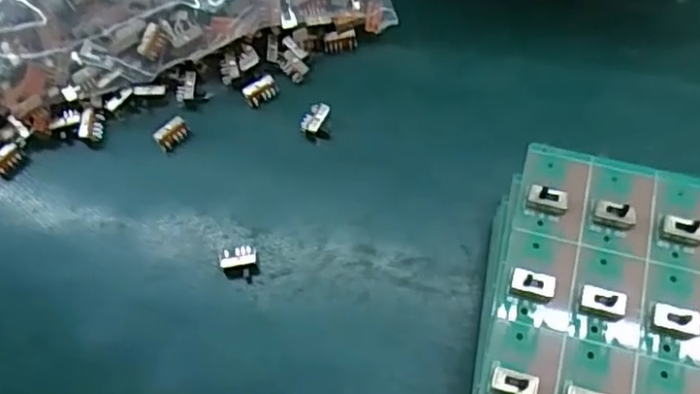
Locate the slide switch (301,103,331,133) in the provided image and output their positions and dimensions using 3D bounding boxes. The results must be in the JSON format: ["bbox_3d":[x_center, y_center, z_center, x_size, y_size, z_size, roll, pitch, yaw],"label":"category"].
[{"bbox_3d":[-0.014,-0.031,0.271,0.008,0.006,0.013,27,70,14],"label":"slide switch"}]

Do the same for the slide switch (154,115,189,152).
[{"bbox_3d":[-0.071,-0.025,0.271,0.013,0.005,0.007,-40,70,-13],"label":"slide switch"}]

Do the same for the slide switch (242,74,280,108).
[{"bbox_3d":[-0.036,-0.043,0.277,0.014,0.006,0.008,-35,69,-11],"label":"slide switch"}]

